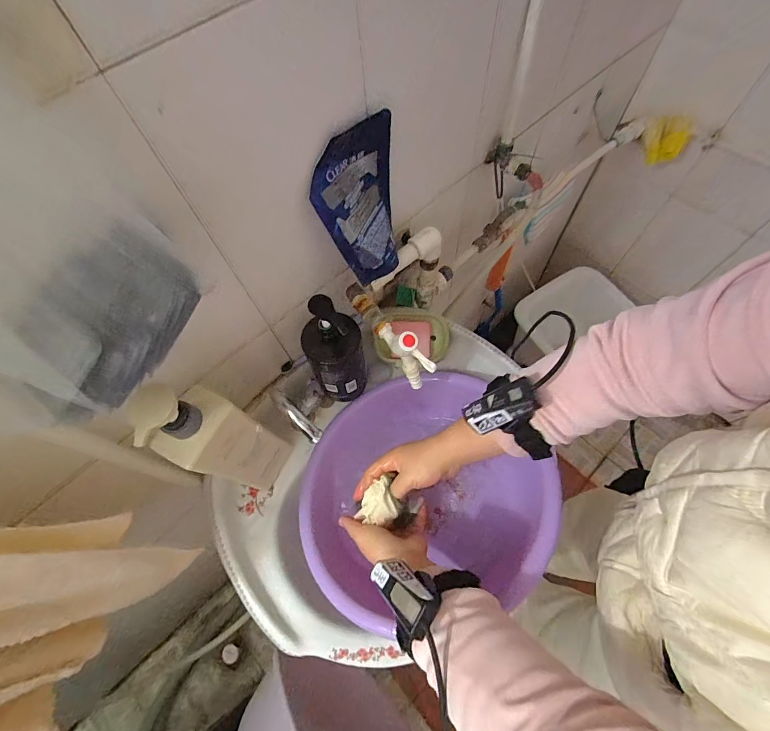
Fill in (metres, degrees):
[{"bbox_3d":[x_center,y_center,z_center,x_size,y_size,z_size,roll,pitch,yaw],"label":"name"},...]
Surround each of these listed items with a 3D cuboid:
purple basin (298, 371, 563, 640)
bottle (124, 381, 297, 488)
[{"bbox_3d":[0.047,0.188,0.530,0.312,0.116,0.285,-1,65,3],"label":"purple basin"},{"bbox_3d":[-0.186,0.090,0.438,0.067,0.246,0.079,18,67,11],"label":"bottle"}]

